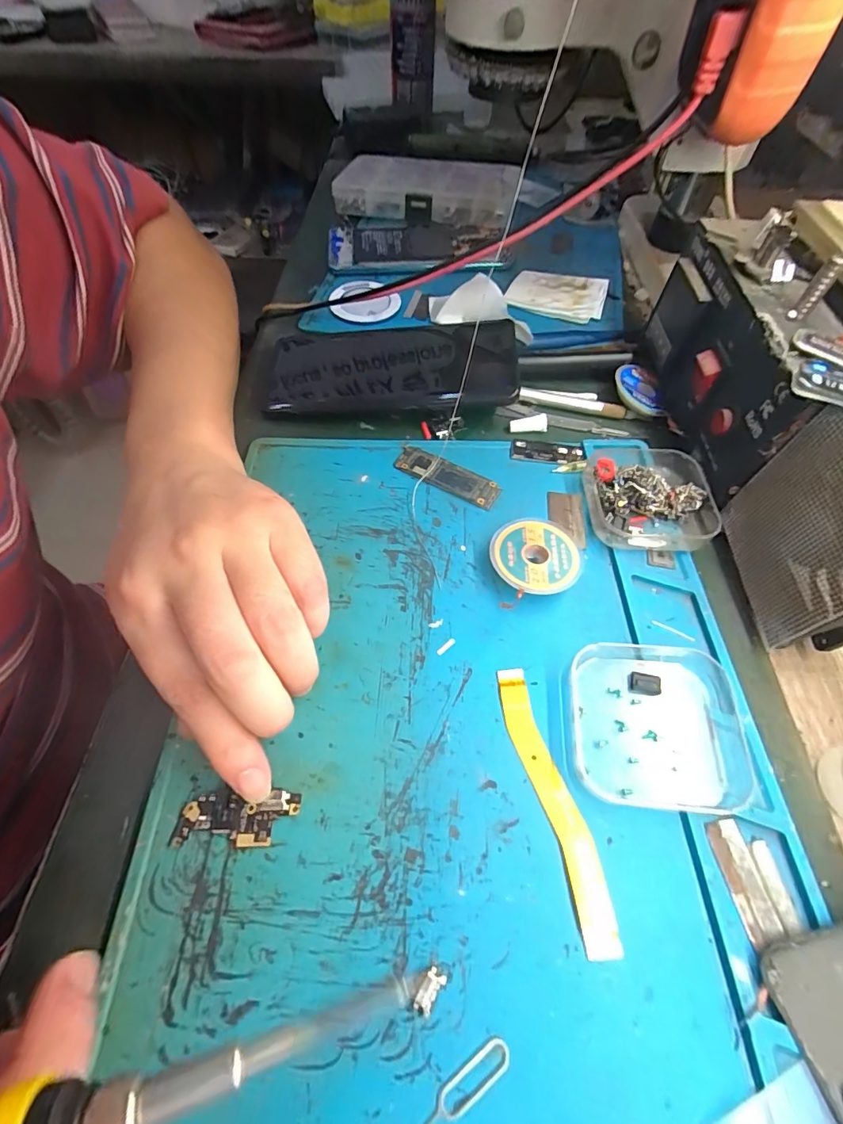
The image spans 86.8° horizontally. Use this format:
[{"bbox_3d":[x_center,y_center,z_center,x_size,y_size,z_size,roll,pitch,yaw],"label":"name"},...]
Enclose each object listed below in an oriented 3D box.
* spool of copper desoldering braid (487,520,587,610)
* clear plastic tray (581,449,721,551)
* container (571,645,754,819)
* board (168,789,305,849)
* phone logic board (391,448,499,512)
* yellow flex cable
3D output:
[{"bbox_3d":[0.060,-0.001,0.230,0.049,0.014,0.043,-4,58,-4],"label":"spool of copper desoldering braid"},{"bbox_3d":[0.126,-0.037,0.246,0.064,0.024,0.064,5,58,2],"label":"clear plastic tray"},{"bbox_3d":[0.100,0.068,0.190,0.070,0.013,0.064,5,58,2],"label":"container"},{"bbox_3d":[-0.070,0.098,0.170,0.044,0.004,0.018,-2,58,-4],"label":"board"},{"bbox_3d":[0.015,-0.051,0.265,0.065,0.005,0.020,28,62,15],"label":"phone logic board"},{"bbox_3d":[0.052,0.092,0.178,0.016,0.004,0.101,-12,59,-9],"label":"yellow flex cable"}]

